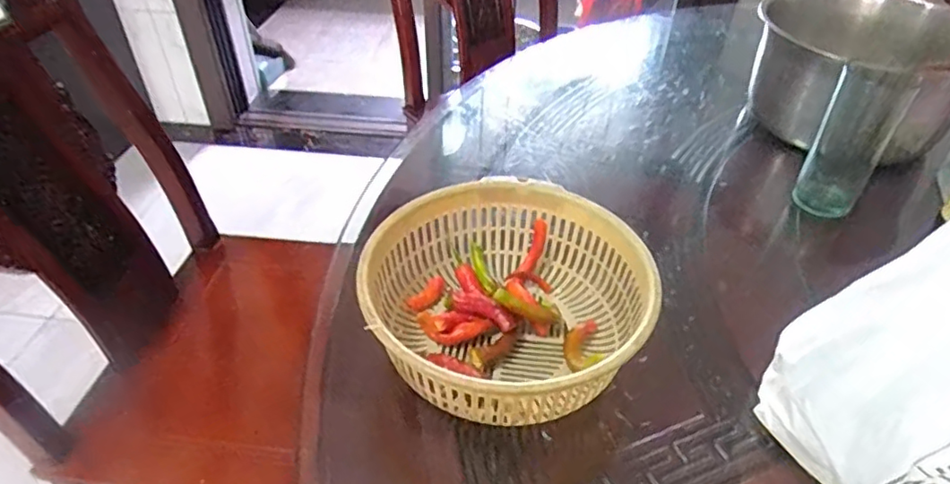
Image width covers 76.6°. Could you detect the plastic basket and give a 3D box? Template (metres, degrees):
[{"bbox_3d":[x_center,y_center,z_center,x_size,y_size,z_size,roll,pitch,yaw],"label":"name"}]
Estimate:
[{"bbox_3d":[0.023,0.046,0.422,0.187,0.083,0.183,0,41,0],"label":"plastic basket"}]

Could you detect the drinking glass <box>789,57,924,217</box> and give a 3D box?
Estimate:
[{"bbox_3d":[0.337,-0.091,0.539,0.057,0.125,0.064,30,49,29],"label":"drinking glass"}]

